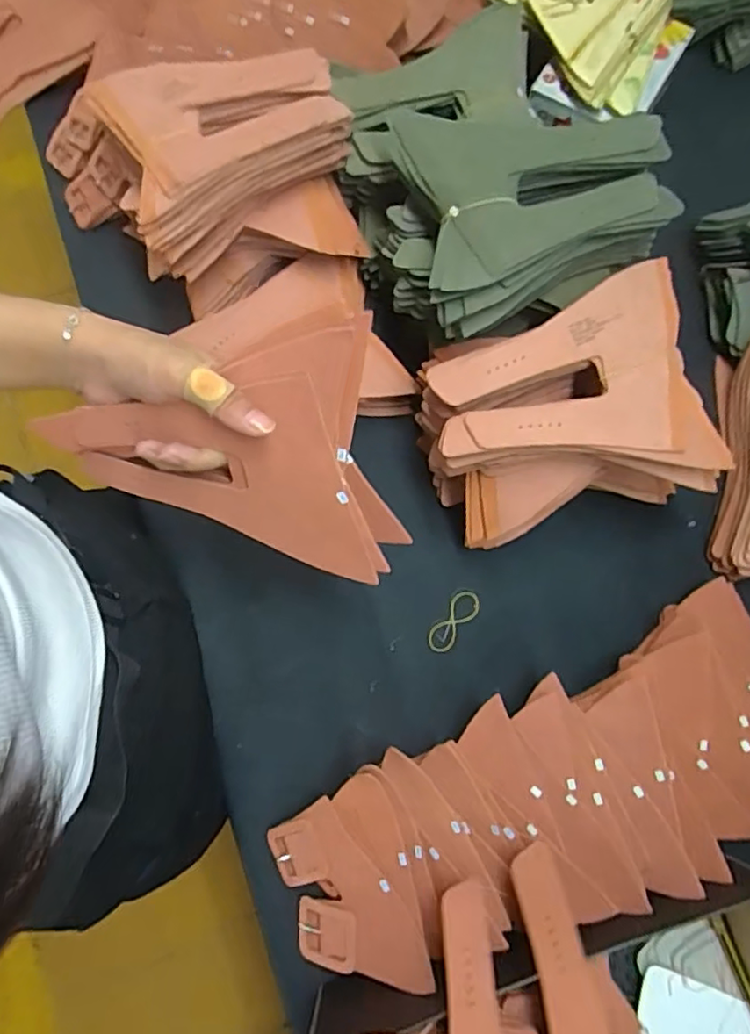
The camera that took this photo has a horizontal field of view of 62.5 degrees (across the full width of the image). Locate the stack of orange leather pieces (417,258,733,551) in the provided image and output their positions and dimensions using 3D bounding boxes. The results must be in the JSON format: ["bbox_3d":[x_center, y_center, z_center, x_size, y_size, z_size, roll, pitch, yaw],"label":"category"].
[{"bbox_3d":[0.148,-0.079,0.514,0.208,0.131,0.174,-16,78,-5],"label":"stack of orange leather pieces"}]

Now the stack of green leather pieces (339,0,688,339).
[{"bbox_3d":[0.085,-0.306,0.530,0.203,0.120,0.292,-24,79,-6],"label":"stack of green leather pieces"}]

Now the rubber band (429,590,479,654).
[{"bbox_3d":[0.071,0.094,0.553,0.025,0.004,0.062,36,79,7],"label":"rubber band"}]

